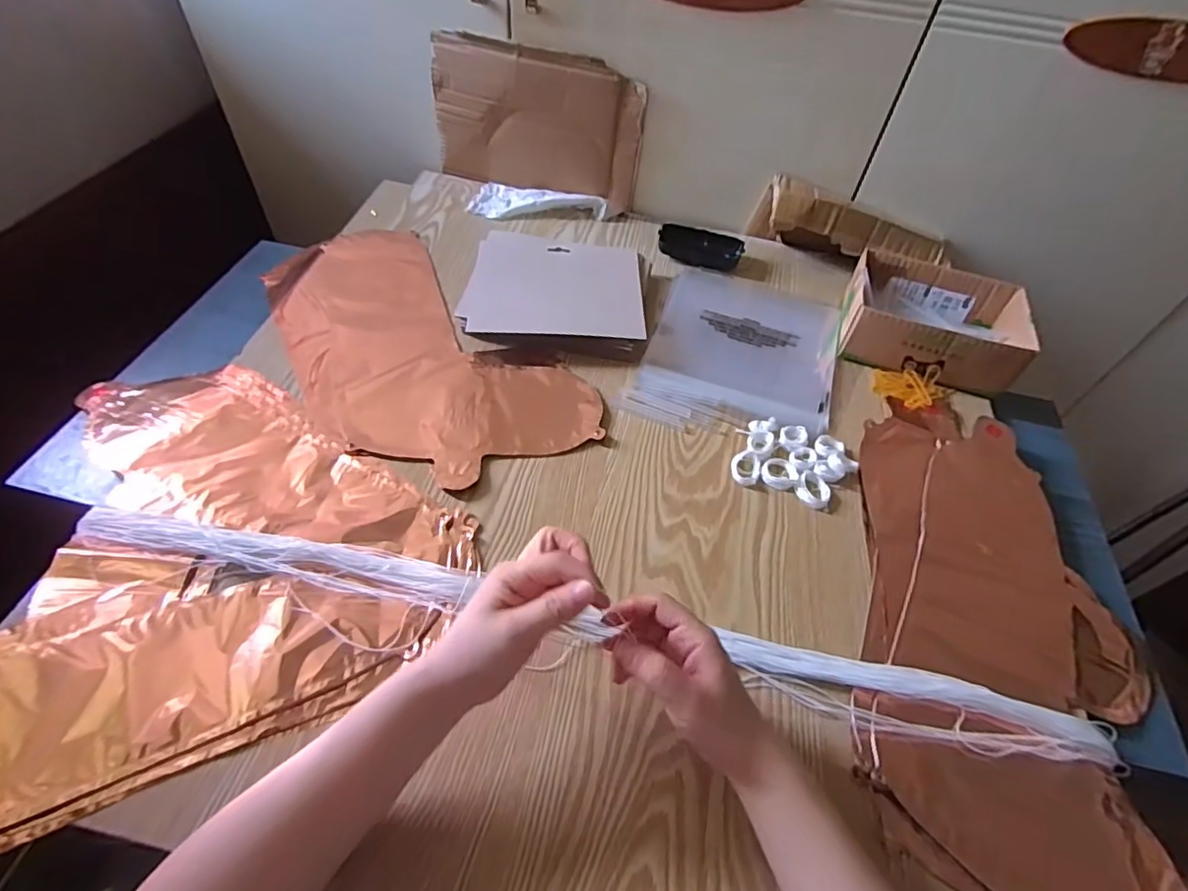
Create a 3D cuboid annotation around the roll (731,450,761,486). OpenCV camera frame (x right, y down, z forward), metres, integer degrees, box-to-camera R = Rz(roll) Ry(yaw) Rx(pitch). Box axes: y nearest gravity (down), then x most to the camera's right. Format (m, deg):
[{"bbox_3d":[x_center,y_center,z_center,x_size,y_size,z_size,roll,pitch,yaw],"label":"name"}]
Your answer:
[{"bbox_3d":[0.145,0.021,0.560,0.028,0.006,0.038,15,53,6],"label":"roll"}]

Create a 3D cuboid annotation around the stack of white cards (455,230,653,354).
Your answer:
[{"bbox_3d":[-0.039,-0.174,0.666,0.198,0.028,0.160,7,52,0],"label":"stack of white cards"}]

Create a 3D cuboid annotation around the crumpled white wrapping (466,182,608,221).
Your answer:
[{"bbox_3d":[-0.075,-0.331,0.797,0.180,0.023,0.068,12,52,4],"label":"crumpled white wrapping"}]

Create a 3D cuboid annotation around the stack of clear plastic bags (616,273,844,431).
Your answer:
[{"bbox_3d":[0.169,-0.105,0.668,0.204,0.018,0.273,18,52,10],"label":"stack of clear plastic bags"}]

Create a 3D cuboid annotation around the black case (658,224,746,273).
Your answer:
[{"bbox_3d":[0.139,-0.258,0.759,0.107,0.022,0.050,8,52,1],"label":"black case"}]

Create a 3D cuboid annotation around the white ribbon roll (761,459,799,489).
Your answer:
[{"bbox_3d":[0.177,0.027,0.558,0.034,0.004,0.035,2,52,-3],"label":"white ribbon roll"}]

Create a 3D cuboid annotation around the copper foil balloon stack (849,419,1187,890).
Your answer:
[{"bbox_3d":[0.329,0.152,0.471,0.222,0.017,0.412,16,53,7],"label":"copper foil balloon stack"}]

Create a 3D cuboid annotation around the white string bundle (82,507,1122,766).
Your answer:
[{"bbox_3d":[-0.010,0.139,0.452,0.792,0.030,0.049,12,52,2],"label":"white string bundle"}]

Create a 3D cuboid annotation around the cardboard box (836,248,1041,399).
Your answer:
[{"bbox_3d":[0.382,-0.141,0.663,0.184,0.061,0.136,17,53,8],"label":"cardboard box"}]

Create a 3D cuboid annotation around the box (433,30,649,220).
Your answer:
[{"bbox_3d":[-0.073,-0.414,0.764,0.268,0.176,0.028,14,52,6],"label":"box"}]

